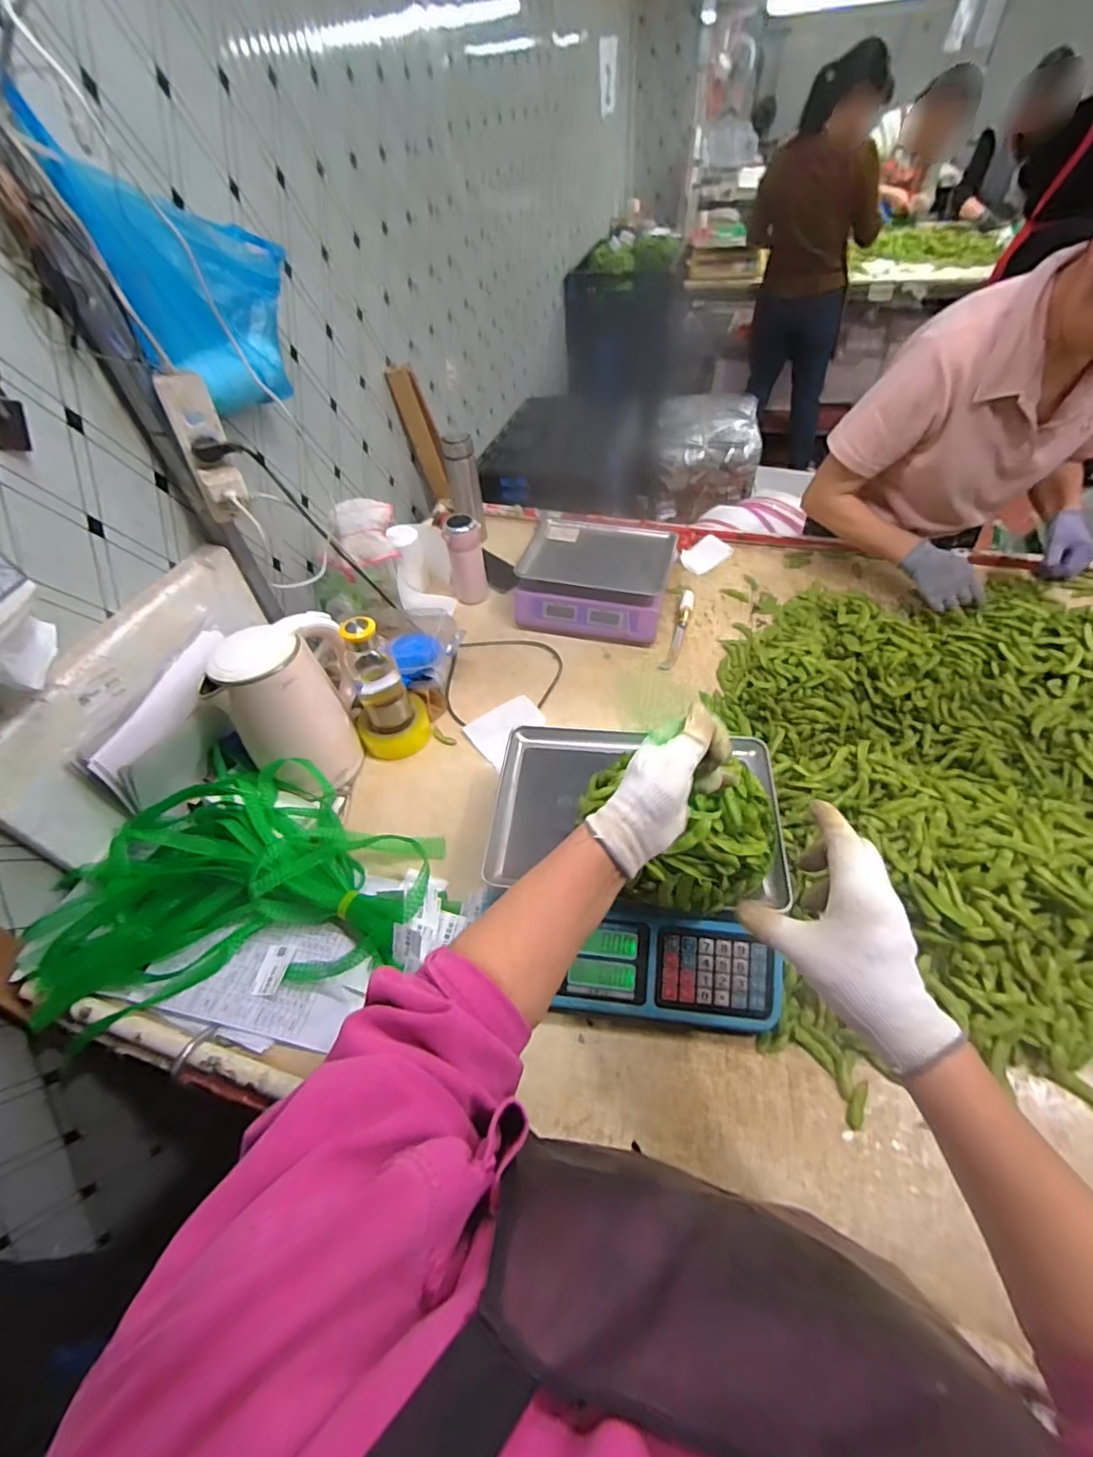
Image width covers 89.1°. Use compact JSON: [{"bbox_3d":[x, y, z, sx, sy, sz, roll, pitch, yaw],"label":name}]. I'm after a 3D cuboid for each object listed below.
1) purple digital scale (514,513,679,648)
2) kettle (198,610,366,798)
[{"bbox_3d":[0.101,-0.294,1.072,0.279,0.097,0.254,11,51,15],"label":"purple digital scale"},{"bbox_3d":[-0.349,-0.027,0.793,0.180,0.216,0.141,-28,52,-17],"label":"kettle"}]

